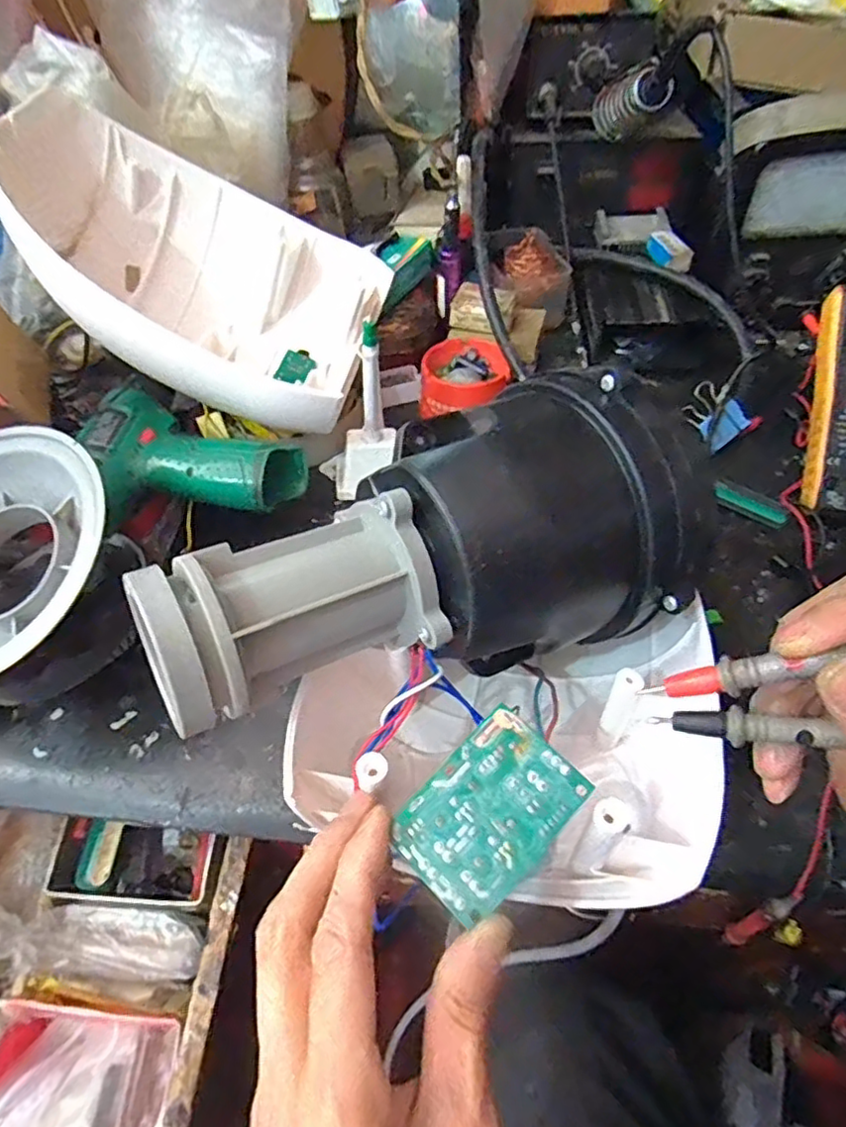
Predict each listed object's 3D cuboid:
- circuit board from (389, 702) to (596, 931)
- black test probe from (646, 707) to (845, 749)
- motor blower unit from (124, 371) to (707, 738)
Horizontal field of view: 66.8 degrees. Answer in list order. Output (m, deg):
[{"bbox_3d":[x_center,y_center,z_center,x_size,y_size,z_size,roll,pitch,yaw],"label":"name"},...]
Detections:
[{"bbox_3d":[0.025,0.094,0.246,0.068,0.016,0.048,-37,58,-25],"label":"circuit board"},{"bbox_3d":[0.151,0.061,0.220,0.134,0.008,0.011,3,50,20],"label":"black test probe"},{"bbox_3d":[0.011,-0.002,0.289,0.248,0.093,0.101,-21,53,-14],"label":"motor blower unit"}]

